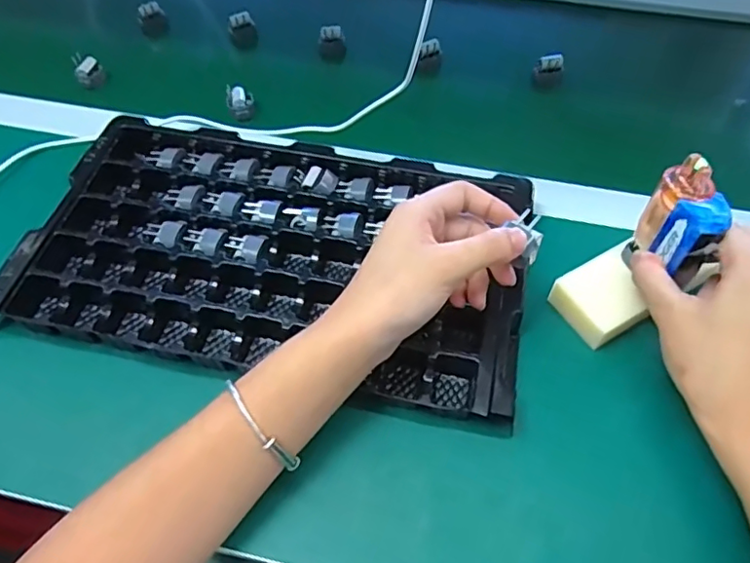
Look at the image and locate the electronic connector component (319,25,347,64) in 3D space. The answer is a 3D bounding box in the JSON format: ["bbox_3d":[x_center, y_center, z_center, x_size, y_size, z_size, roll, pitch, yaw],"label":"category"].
[{"bbox_3d":[-0.046,-0.254,0.606,0.028,0.038,0.018,-10,34,-10],"label":"electronic connector component"}]

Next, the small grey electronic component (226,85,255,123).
[{"bbox_3d":[-0.126,-0.168,0.536,0.024,0.030,0.026,-13,57,-8],"label":"small grey electronic component"}]

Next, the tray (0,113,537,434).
[{"bbox_3d":[-0.070,-0.021,0.425,0.355,0.033,0.193,10,57,7],"label":"tray"}]

